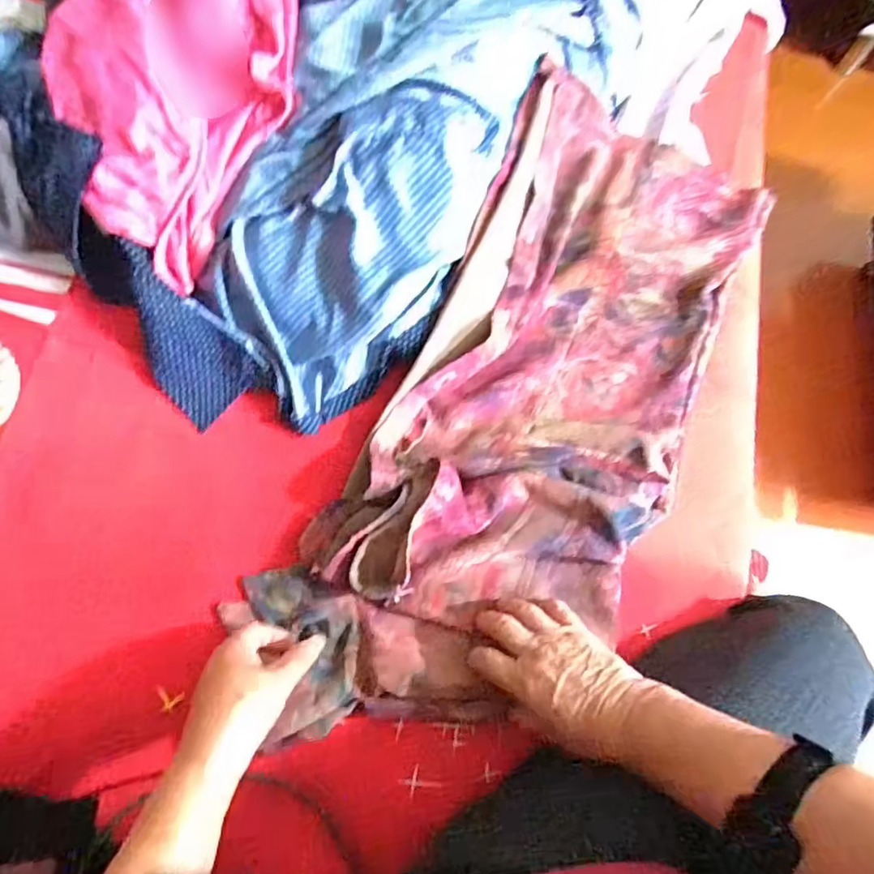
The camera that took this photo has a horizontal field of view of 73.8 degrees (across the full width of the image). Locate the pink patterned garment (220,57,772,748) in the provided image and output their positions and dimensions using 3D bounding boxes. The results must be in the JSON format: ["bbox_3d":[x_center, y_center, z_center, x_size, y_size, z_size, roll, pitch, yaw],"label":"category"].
[{"bbox_3d":[0.099,-0.034,0.549,0.286,0.070,0.650,30,77,7],"label":"pink patterned garment"}]

